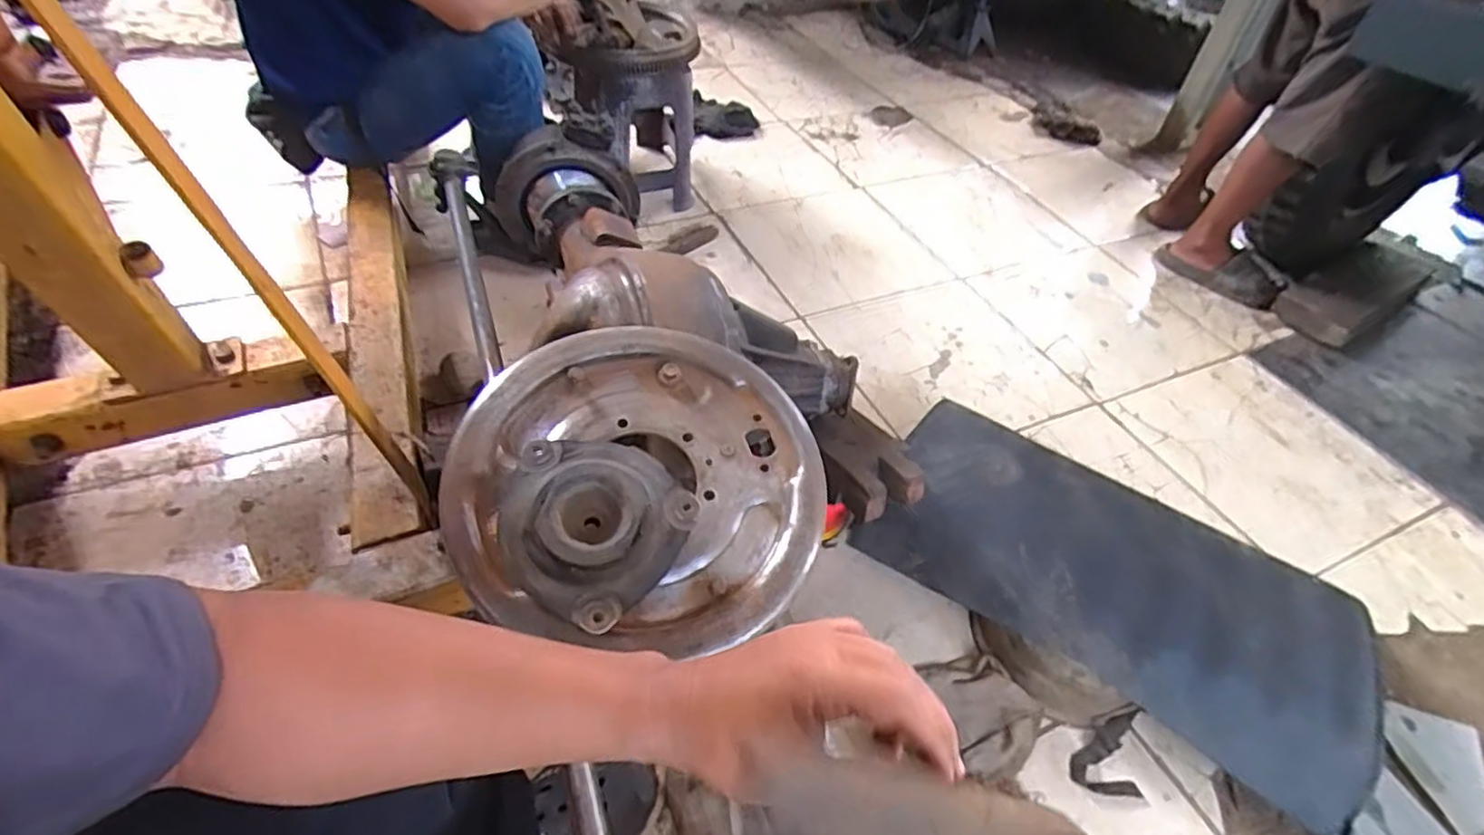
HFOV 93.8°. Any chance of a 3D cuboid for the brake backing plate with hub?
[{"bbox_3d":[-0.081,0.043,0.580,0.294,0.079,0.283,5,46,-1],"label":"brake backing plate with hub"}]

